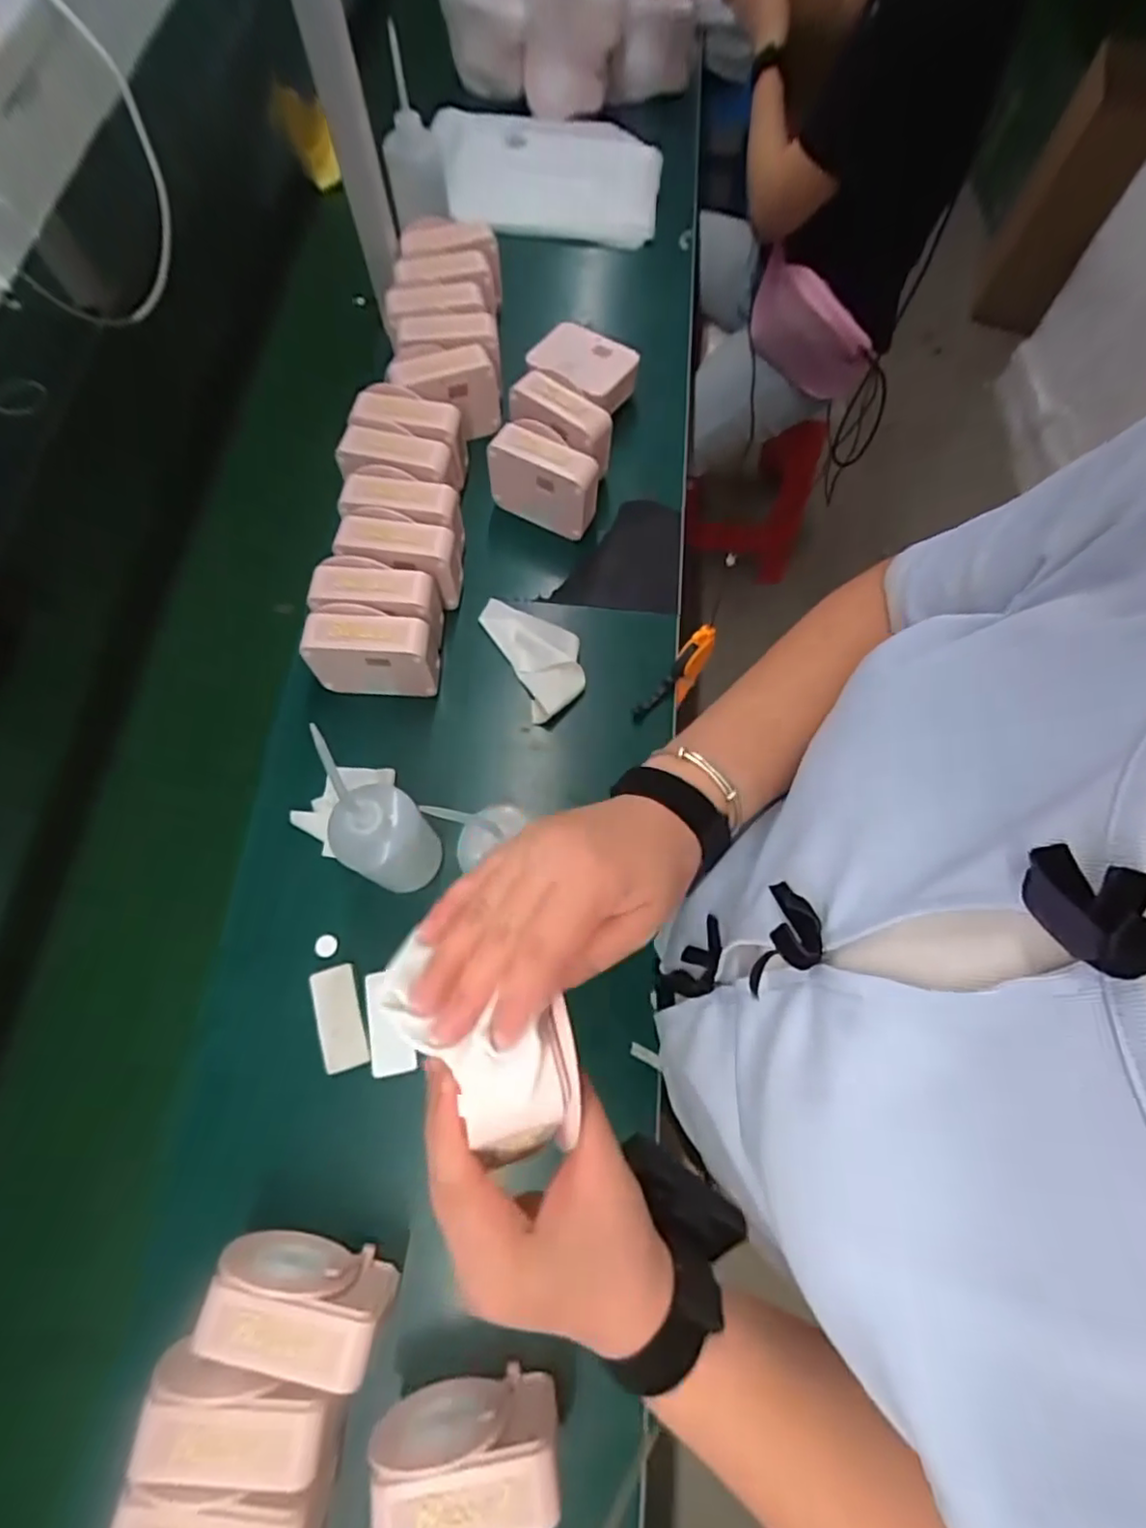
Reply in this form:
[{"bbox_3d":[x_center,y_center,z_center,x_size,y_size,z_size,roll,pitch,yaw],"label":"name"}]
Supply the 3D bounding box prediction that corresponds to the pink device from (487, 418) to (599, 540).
[{"bbox_3d":[-0.029,-0.344,0.753,0.131,0.096,0.058,27,73,8],"label":"pink device"}]

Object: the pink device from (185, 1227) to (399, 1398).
[{"bbox_3d":[-0.207,0.413,0.478,0.126,0.083,0.054,11,71,3],"label":"pink device"}]

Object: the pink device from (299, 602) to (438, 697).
[{"bbox_3d":[-0.211,-0.122,0.671,0.126,0.090,0.057,1,71,0],"label":"pink device"}]

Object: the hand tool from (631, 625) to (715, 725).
[{"bbox_3d":[0.121,-0.098,0.723,0.032,0.057,0.134,43,101,12],"label":"hand tool"}]

